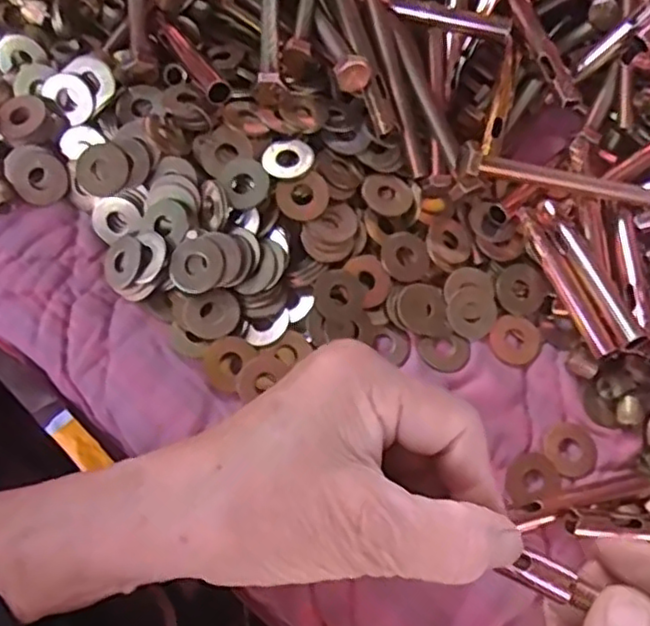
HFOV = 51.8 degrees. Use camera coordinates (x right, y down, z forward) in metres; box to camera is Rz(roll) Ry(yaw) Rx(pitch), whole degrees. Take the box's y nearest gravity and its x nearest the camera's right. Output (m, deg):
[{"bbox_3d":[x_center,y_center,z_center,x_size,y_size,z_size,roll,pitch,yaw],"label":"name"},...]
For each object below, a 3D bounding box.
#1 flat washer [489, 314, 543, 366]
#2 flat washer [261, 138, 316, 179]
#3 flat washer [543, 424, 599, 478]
[{"bbox_3d":[0.092,0.013,0.324,0.025,0.004,0.024,1,70,-2],"label":"flat washer"},{"bbox_3d":[-0.018,-0.073,0.318,0.021,0.006,0.025,39,73,11],"label":"flat washer"},{"bbox_3d":[0.114,0.063,0.310,0.025,0.004,0.024,1,70,-2],"label":"flat washer"}]

